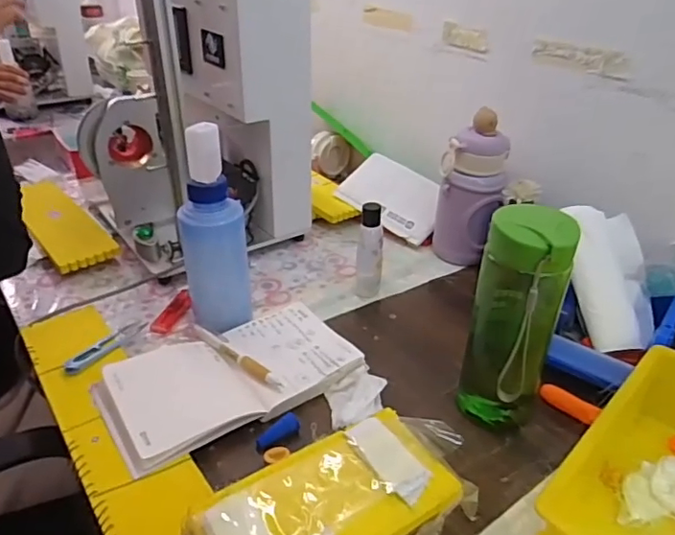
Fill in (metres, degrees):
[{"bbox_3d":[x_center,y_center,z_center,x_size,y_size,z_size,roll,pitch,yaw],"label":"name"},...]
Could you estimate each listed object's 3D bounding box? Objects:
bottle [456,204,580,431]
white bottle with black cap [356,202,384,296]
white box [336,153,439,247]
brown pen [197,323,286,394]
[{"bbox_3d":[0.147,0.054,0.462,0.069,0.204,0.054,16,35,23],"label":"bottle"},{"bbox_3d":[0.040,-0.019,0.670,0.032,0.116,0.033,4,31,4],"label":"white bottle with black cap"},{"bbox_3d":[0.085,-0.112,0.835,0.174,0.013,0.099,35,83,34],"label":"white box"},{"bbox_3d":[-0.104,0.091,0.554,0.131,0.012,0.013,25,38,34],"label":"brown pen"}]

